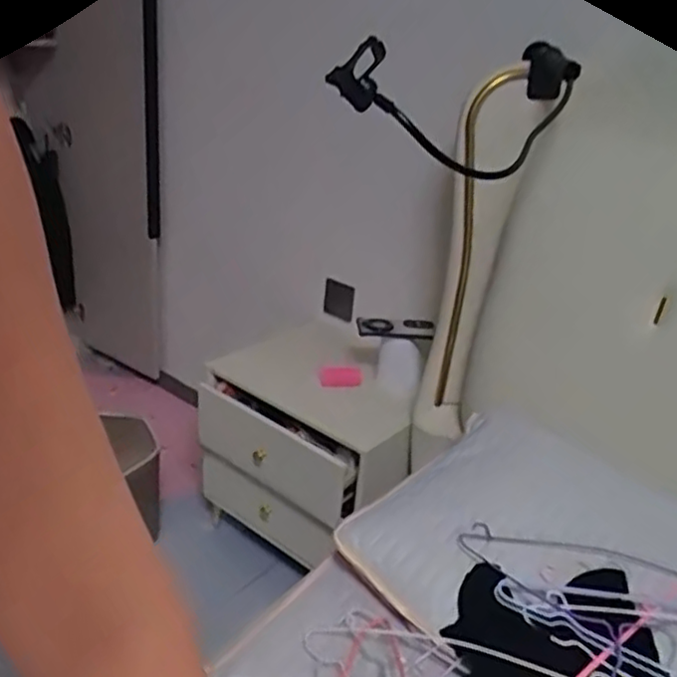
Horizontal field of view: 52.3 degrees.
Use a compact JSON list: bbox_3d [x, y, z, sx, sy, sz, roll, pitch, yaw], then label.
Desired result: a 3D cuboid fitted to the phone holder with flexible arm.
[{"bbox_3d":[0.177,-0.332,0.953,0.276,0.134,0.472,14,28,17],"label":"phone holder with flexible arm"}]

